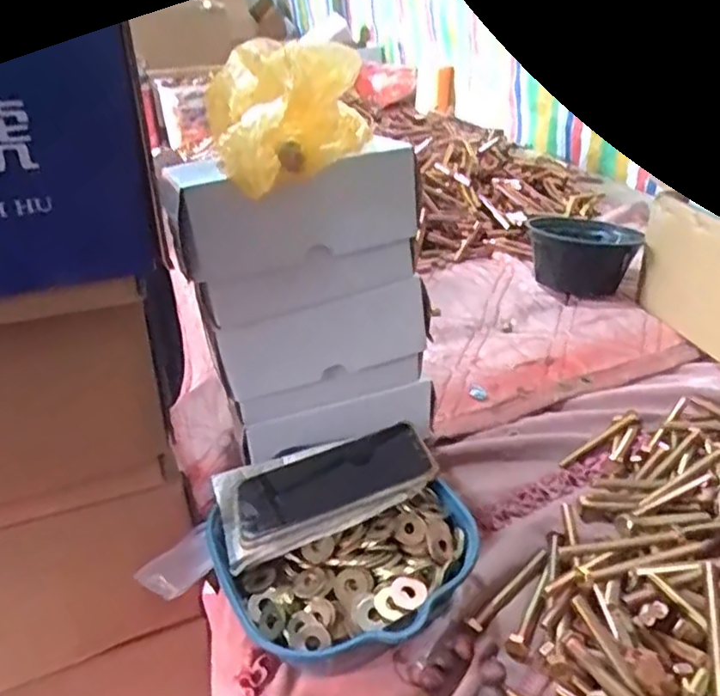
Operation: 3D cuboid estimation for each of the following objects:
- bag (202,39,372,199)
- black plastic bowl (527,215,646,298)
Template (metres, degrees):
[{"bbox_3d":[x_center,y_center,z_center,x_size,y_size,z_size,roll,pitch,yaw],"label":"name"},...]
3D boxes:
[{"bbox_3d":[-0.057,-0.174,0.469,0.110,0.067,0.145,-13,34,-11],"label":"bag"},{"bbox_3d":[0.327,-0.140,0.951,0.154,0.079,0.123,0,33,8],"label":"black plastic bowl"}]

